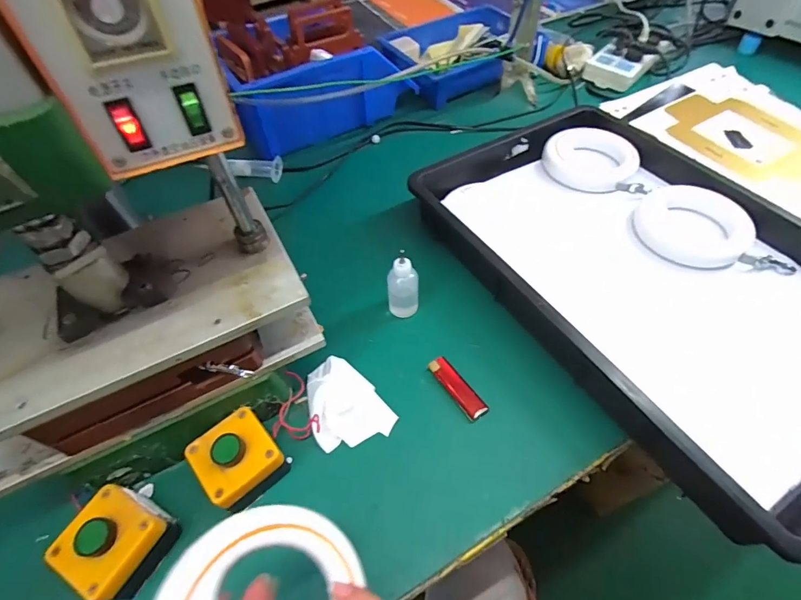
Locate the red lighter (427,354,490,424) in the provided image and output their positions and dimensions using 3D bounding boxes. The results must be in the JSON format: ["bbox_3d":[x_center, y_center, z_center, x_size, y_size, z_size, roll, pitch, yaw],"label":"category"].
[{"bbox_3d":[0.063,0.096,0.469,0.024,0.008,0.081,-29,58,-18],"label":"red lighter"}]

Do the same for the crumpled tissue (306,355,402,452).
[{"bbox_3d":[-0.058,0.105,0.467,0.083,0.024,0.101,-14,54,-8],"label":"crumpled tissue"}]

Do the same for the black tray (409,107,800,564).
[{"bbox_3d":[0.304,-0.051,0.521,0.361,0.063,0.545,-28,58,-17],"label":"black tray"}]

